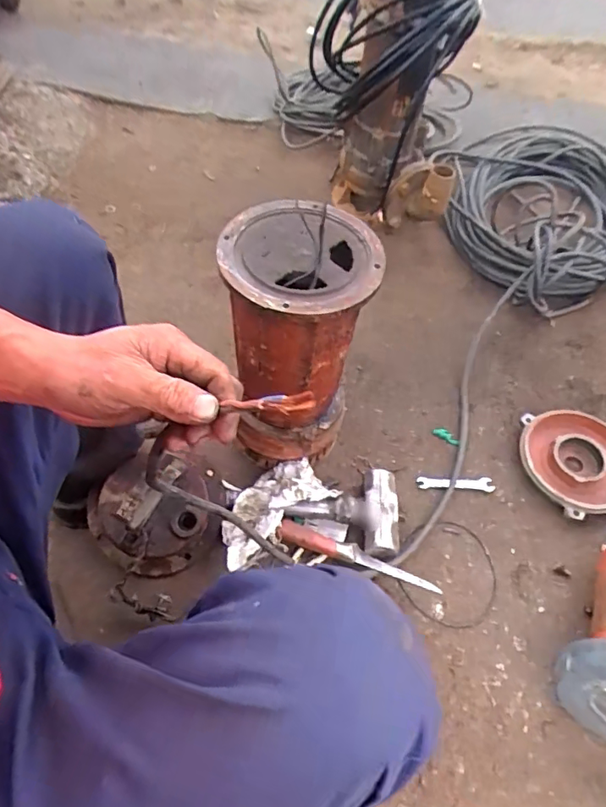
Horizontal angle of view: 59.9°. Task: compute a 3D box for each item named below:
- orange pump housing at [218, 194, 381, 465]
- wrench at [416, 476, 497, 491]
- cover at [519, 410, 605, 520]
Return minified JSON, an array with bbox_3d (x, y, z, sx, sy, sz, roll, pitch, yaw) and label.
[{"bbox_3d":[-0.008,-0.084,0.715,0.180,0.313,0.191,9,58,3],"label":"orange pump housing"},{"bbox_3d":[0.249,0.131,0.859,0.120,0.004,0.023,2,56,2],"label":"wrench"},{"bbox_3d":[0.455,0.090,0.862,0.174,0.041,0.181,-18,58,-11],"label":"cover"}]

